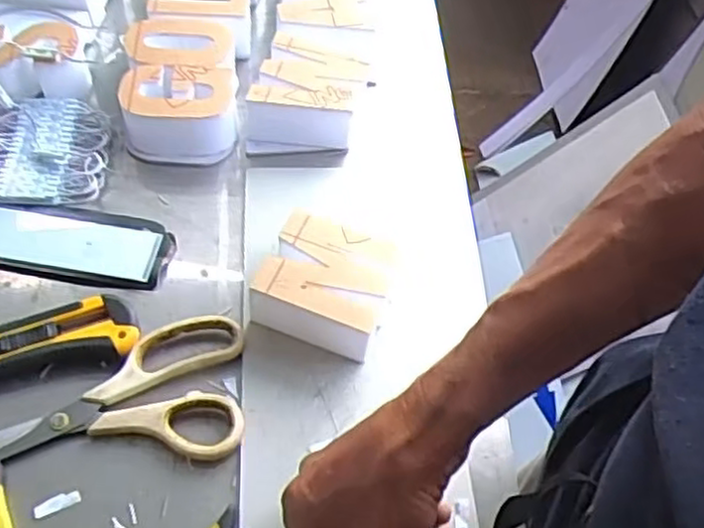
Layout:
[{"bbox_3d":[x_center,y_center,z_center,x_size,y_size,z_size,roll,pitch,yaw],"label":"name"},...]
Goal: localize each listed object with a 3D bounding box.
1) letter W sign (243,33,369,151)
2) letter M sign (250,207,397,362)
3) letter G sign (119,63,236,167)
[{"bbox_3d":[-0.036,-0.131,0.589,0.081,0.049,0.086,15,55,7],"label":"letter W sign"},{"bbox_3d":[-0.016,0.014,0.488,0.081,0.047,0.080,22,56,12],"label":"letter M sign"},{"bbox_3d":[-0.134,-0.115,0.571,0.085,0.048,0.061,-3,55,-6],"label":"letter G sign"}]

